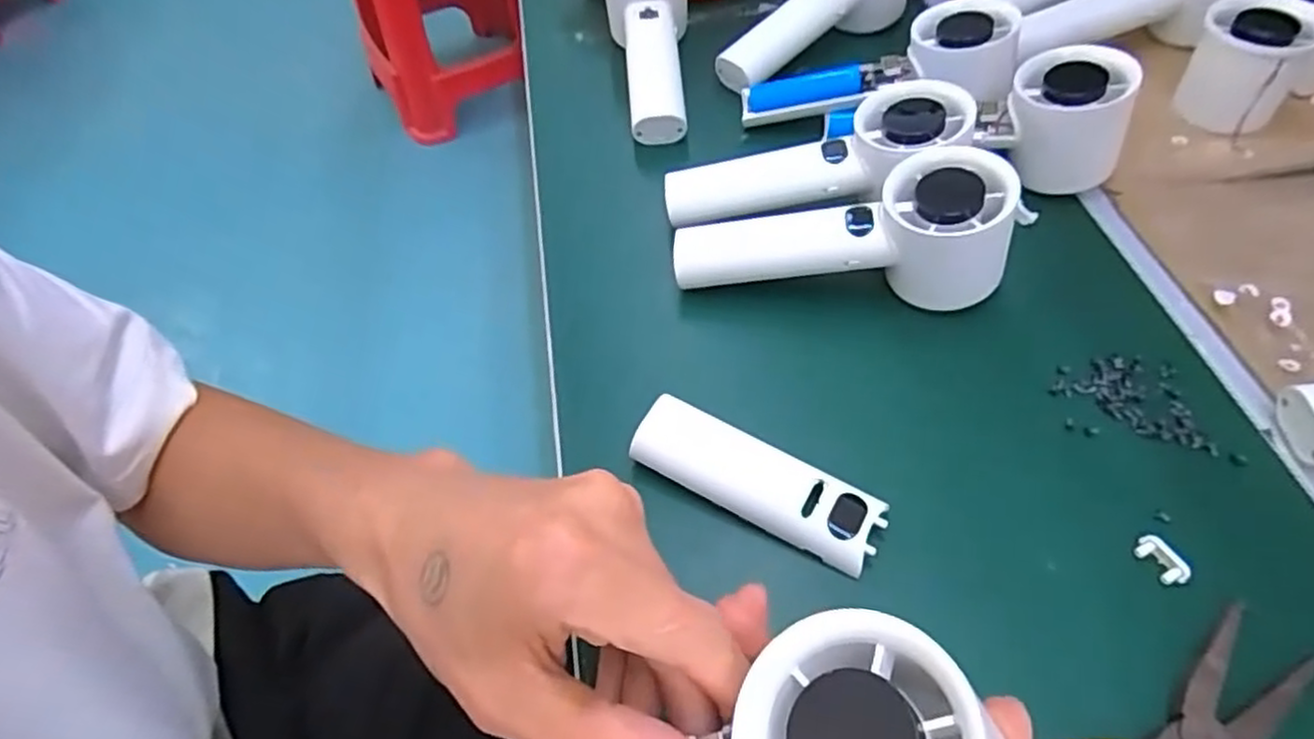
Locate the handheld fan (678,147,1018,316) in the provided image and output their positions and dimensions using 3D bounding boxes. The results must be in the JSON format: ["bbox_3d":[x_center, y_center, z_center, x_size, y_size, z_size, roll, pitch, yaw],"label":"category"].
[{"bbox_3d":[0.088,-0.068,0.358,0.157,0.061,0.055,7,54,11],"label":"handheld fan"}]

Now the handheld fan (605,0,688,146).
[{"bbox_3d":[-0.006,-0.231,0.487,0.057,0.043,0.135,-4,70,2],"label":"handheld fan"}]

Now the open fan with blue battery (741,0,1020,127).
[{"bbox_3d":[0.128,-0.176,0.437,0.153,0.046,0.047,-6,51,21],"label":"open fan with blue battery"}]

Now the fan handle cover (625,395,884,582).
[{"bbox_3d":[0.040,0.046,0.301,0.102,0.023,0.033,23,59,21],"label":"fan handle cover"}]

